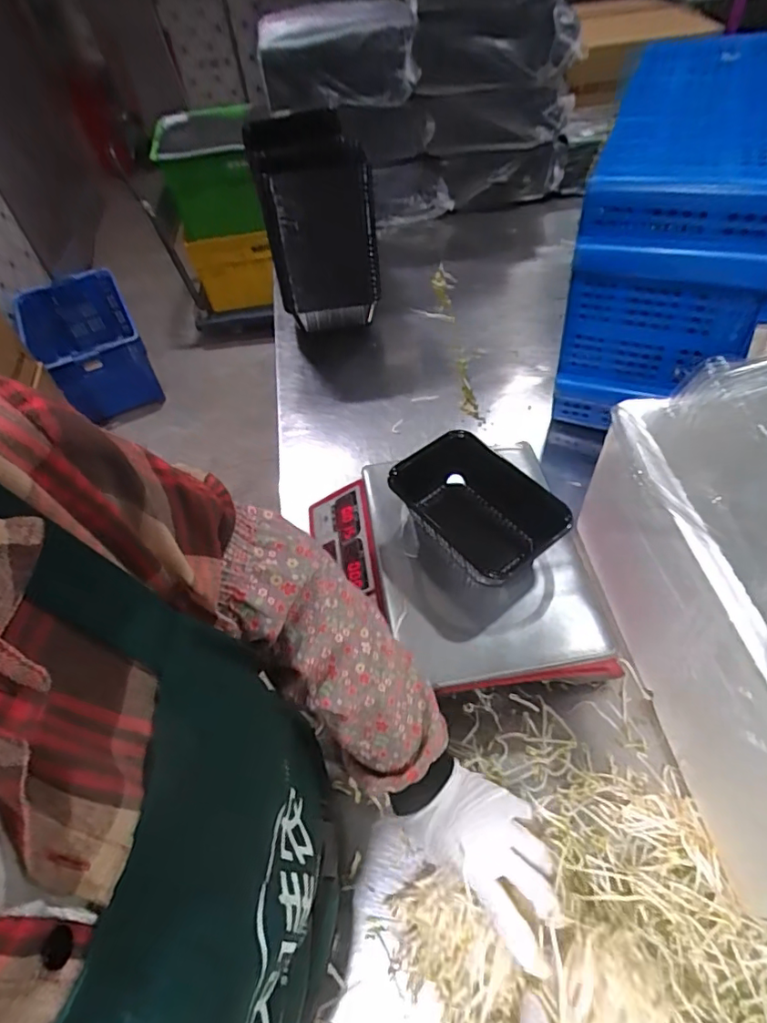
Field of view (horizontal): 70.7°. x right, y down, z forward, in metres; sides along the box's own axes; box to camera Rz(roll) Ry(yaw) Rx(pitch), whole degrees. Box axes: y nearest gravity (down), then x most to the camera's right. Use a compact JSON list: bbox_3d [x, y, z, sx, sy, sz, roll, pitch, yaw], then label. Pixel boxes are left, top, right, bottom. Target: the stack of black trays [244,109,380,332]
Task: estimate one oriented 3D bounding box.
[{"bbox_3d":[-0.131,-0.516,1.002,0.174,0.292,0.282,-16,53,-7],"label":"stack of black trays"}]

